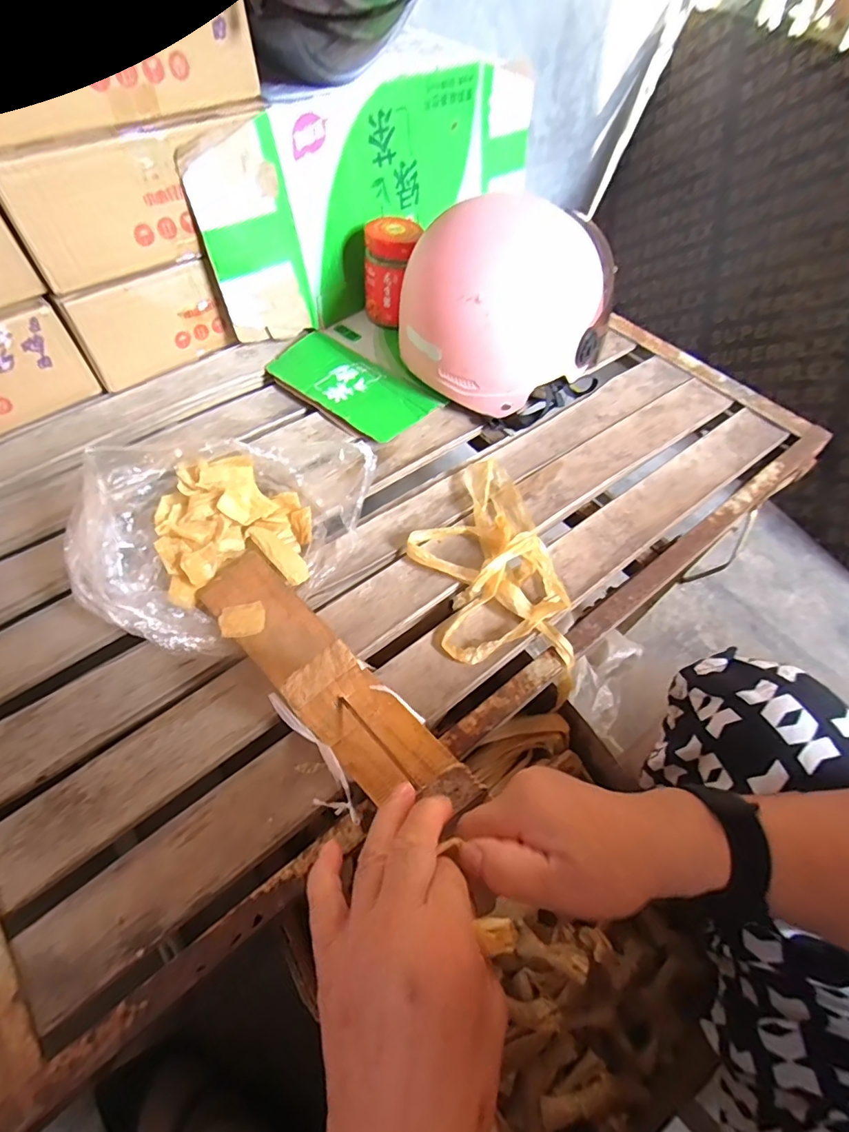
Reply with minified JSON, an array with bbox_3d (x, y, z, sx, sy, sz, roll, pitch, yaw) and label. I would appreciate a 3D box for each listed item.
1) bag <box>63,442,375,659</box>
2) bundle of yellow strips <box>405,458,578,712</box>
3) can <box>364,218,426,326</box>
[{"bbox_3d":[-0.171,-0.045,0.427,0.181,0.096,0.238,39,64,21],"label":"bag"},{"bbox_3d":[0.059,0.003,0.439,0.121,0.031,0.236,-15,59,-11],"label":"bundle of yellow strips"},{"bbox_3d":[-0.040,-0.363,0.616,0.065,0.101,0.062,29,61,15],"label":"can"}]

